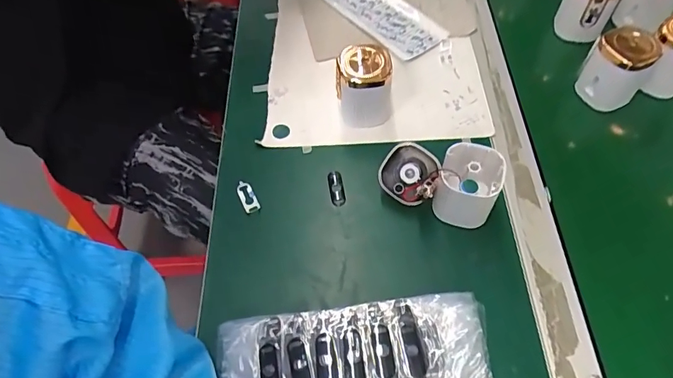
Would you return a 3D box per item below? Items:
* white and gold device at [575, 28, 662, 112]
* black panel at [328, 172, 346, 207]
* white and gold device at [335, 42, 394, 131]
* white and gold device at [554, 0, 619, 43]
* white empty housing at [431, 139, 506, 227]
[{"bbox_3d":[0.309,-0.135,0.498,0.059,0.081,0.061,-1,59,2],"label":"white and gold device"},{"bbox_3d":[0.000,-0.001,0.472,0.015,0.004,0.039,-9,59,-3],"label":"black panel"},{"bbox_3d":[0.030,-0.114,0.490,0.061,0.080,0.058,-1,59,2],"label":"white and gold device"},{"bbox_3d":[0.304,-0.223,0.550,0.058,0.079,0.047,22,62,15],"label":"white and gold device"},{"bbox_3d":[0.123,0.000,0.426,0.055,0.065,0.061,19,61,13],"label":"white empty housing"}]

